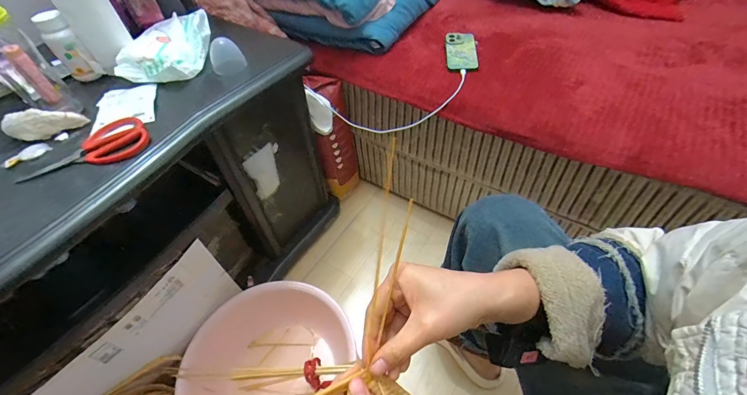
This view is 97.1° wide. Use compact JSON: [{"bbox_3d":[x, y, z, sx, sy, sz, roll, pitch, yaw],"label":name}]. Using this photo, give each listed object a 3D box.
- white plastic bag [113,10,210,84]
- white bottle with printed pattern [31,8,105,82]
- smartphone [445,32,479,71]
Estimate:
[{"bbox_3d":[-0.377,-0.281,0.613,0.130,0.041,0.182,-5,50,-2],"label":"white plastic bag"},{"bbox_3d":[-0.511,-0.250,0.554,0.044,0.104,0.042,31,58,26],"label":"white bottle with printed pattern"},{"bbox_3d":[0.216,-0.366,0.815,0.073,0.014,0.150,-1,66,7],"label":"smartphone"}]

